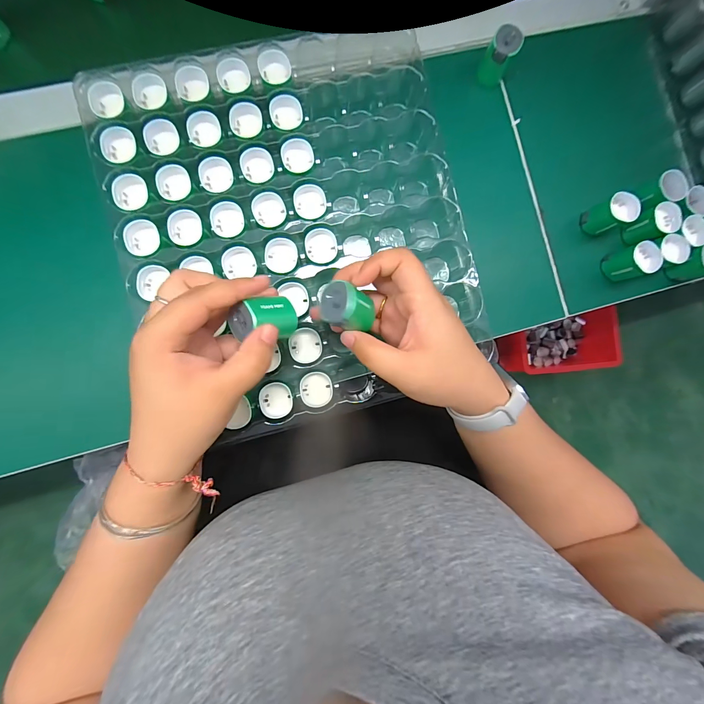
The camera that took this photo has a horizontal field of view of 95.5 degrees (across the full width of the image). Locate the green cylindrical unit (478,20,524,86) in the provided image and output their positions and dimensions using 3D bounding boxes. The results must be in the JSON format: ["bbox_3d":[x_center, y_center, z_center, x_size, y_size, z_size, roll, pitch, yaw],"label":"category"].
[{"bbox_3d":[0.144,-0.288,0.312,0.027,0.041,0.024,29,87,-4],"label":"green cylindrical unit"}]

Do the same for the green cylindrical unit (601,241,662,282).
[{"bbox_3d":[0.278,-0.090,0.320,0.026,0.036,0.031,-14,91,-5],"label":"green cylindrical unit"}]

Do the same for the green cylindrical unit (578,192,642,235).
[{"bbox_3d":[0.254,-0.136,0.317,0.028,0.035,0.027,-17,91,-5],"label":"green cylindrical unit"}]

